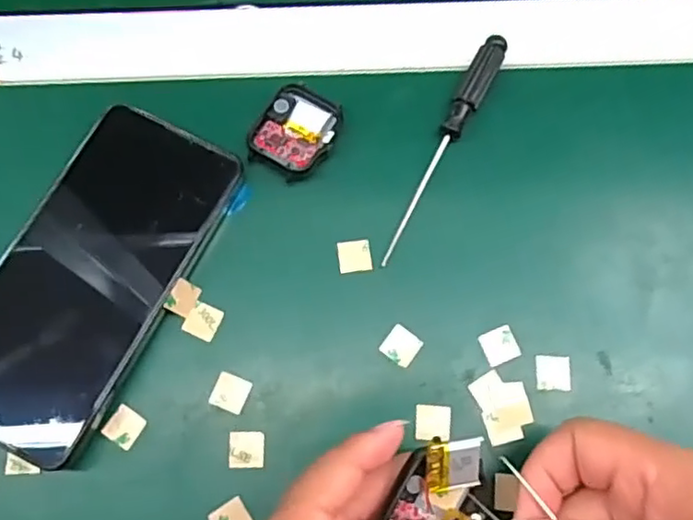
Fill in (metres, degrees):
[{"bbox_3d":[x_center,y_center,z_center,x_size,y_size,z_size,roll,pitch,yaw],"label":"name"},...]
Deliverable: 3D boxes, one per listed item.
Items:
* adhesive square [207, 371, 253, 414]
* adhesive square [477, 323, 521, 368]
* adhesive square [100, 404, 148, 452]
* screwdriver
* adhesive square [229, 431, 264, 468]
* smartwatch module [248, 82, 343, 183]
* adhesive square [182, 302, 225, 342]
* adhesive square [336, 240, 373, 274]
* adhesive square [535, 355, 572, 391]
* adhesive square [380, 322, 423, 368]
[{"bbox_3d":[-0.053,0.061,0.288,0.016,0.004,0.015,21,76,5],"label":"adhesive square"},{"bbox_3d":[0.072,0.040,0.295,0.016,0.004,0.016,-20,76,-5],"label":"adhesive square"},{"bbox_3d":[-0.100,0.075,0.285,0.015,0.004,0.015,33,78,8],"label":"adhesive square"},{"bbox_3d":[0.048,-0.058,0.314,0.014,0.010,0.131,28,77,7],"label":"screwdriver"},{"bbox_3d":[-0.044,0.084,0.281,0.015,0.004,0.015,-1,75,-1],"label":"adhesive square"},{"bbox_3d":[-0.025,-0.064,0.317,0.037,0.009,0.047,31,77,8],"label":"smartwatch module"},{"bbox_3d":[-0.067,0.028,0.297,0.015,0.004,0.016,23,76,6],"label":"adhesive square"},{"bbox_3d":[0.004,-0.002,0.305,0.016,0.004,0.015,-7,75,-2],"label":"adhesive square"},{"bbox_3d":[0.096,0.052,0.291,0.016,0.004,0.016,2,75,0],"label":"adhesive square"},{"bbox_3d":[0.025,0.040,0.294,0.015,0.004,0.016,35,78,9],"label":"adhesive square"}]

